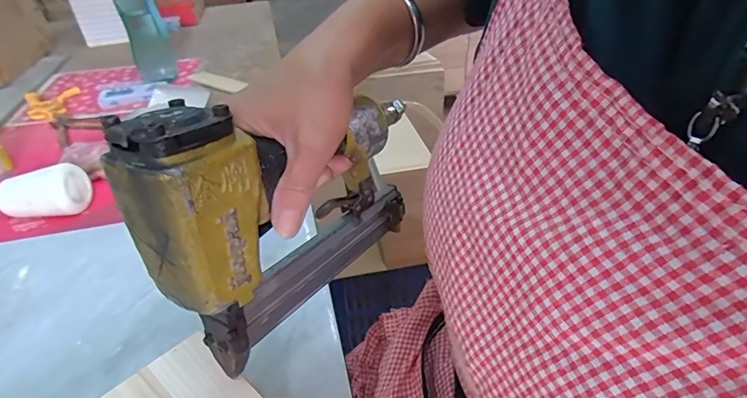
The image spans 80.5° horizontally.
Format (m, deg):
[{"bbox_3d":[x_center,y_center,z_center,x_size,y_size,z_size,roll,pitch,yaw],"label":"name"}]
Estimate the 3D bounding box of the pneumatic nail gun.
[{"bbox_3d":[-0.040,-0.003,0.292,0.050,0.162,0.207,26,44,35],"label":"pneumatic nail gun"}]

